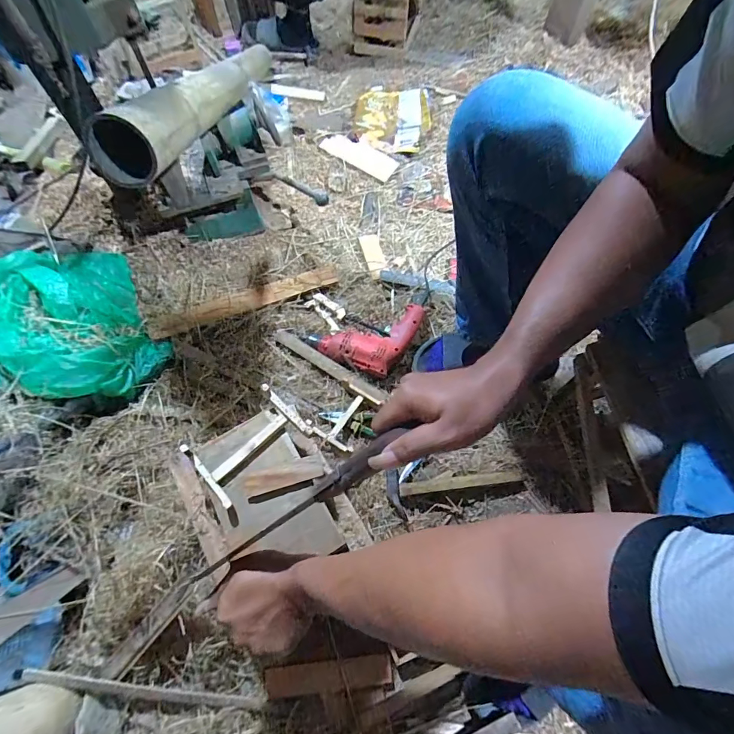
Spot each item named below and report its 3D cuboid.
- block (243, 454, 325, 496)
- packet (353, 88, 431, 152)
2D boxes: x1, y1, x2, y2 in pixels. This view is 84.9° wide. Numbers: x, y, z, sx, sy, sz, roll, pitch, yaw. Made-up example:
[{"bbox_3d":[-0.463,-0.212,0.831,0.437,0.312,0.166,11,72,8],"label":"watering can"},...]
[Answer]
[{"bbox_3d":[-0.106,0.138,0.511,0.098,0.008,0.027,-16,64,-6],"label":"block"},{"bbox_3d":[0.077,-0.779,1.229,0.227,0.033,0.302,5,63,2],"label":"packet"}]

